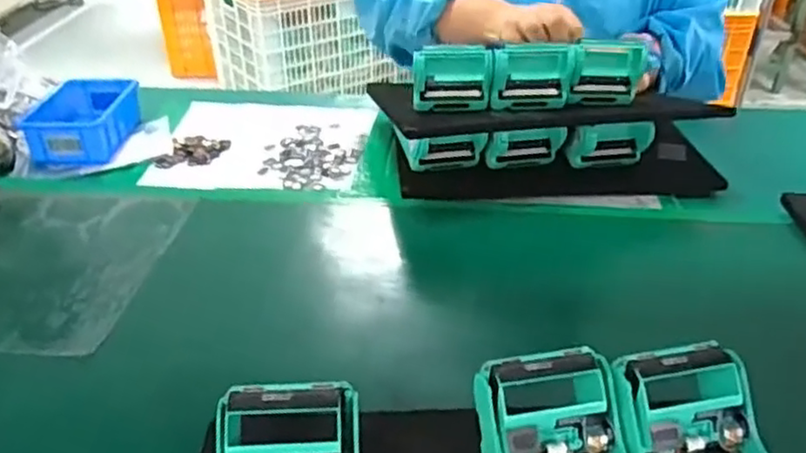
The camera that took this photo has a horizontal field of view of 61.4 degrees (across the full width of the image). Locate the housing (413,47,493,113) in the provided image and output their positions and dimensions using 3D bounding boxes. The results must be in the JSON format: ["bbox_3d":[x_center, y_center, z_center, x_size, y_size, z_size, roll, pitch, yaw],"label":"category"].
[{"bbox_3d":[0.047,-0.145,0.672,0.078,0.059,0.033,0,34,2],"label":"housing"}]

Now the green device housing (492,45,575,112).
[{"bbox_3d":[0.126,-0.147,0.670,0.081,0.057,0.030,1,34,2],"label":"green device housing"}]

